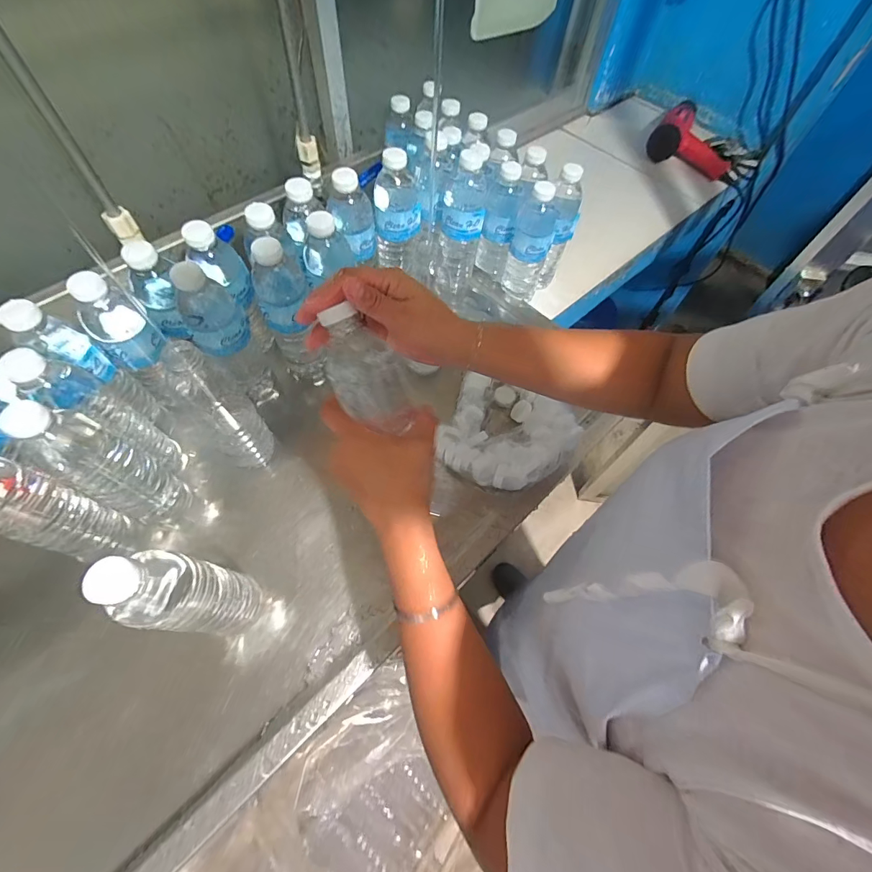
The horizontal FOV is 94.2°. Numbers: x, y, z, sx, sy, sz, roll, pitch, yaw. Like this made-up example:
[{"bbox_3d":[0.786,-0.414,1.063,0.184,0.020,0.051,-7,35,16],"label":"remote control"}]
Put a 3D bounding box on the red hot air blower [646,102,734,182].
[{"bbox_3d":[0.638,-0.722,0.978,0.191,0.071,0.230,31,65,13],"label":"red hot air blower"}]

